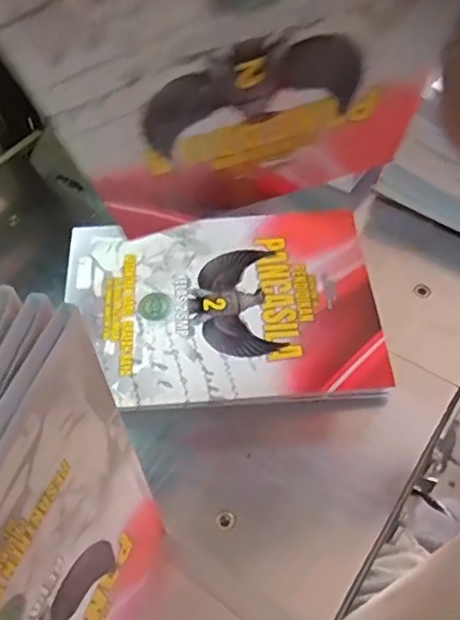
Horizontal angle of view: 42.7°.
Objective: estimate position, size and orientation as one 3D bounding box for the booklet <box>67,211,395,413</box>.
[{"bbox_3d":[-0.005,-0.003,0.588,0.295,0.020,0.218,-5,59,-3],"label":"booklet"}]

